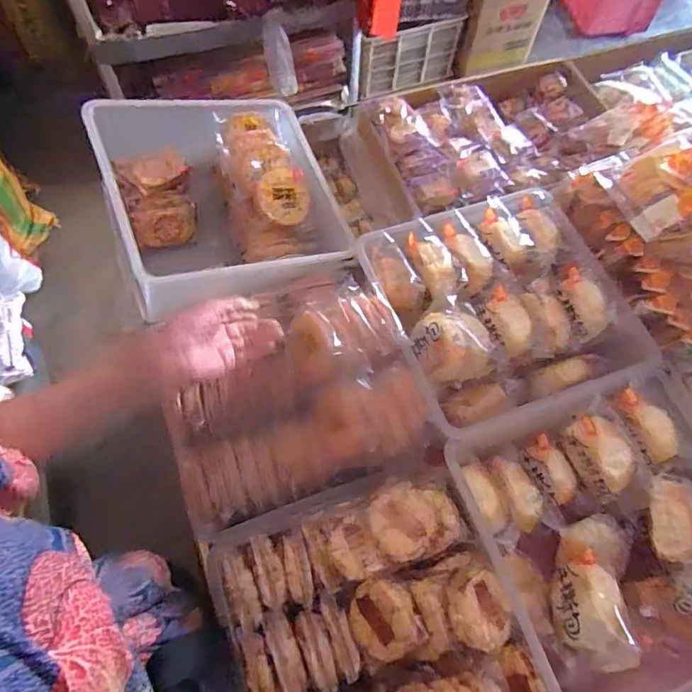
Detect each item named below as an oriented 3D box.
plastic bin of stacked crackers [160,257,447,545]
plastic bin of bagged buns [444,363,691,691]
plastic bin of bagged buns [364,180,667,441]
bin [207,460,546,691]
[{"bbox_3d":[-0.073,0.053,0.605,0.298,0.110,0.285,-20,66,-11],"label":"plastic bin of stacked crackers"},{"bbox_3d":[0.294,0.207,0.558,0.300,0.098,0.298,-17,66,-10],"label":"plastic bin of bagged buns"},{"bbox_3d":[0.196,-0.052,0.653,0.295,0.099,0.297,-19,66,-11],"label":"plastic bin of bagged buns"},{"bbox_3d":[0.021,0.299,0.518,0.286,0.120,0.286,-18,66,-11],"label":"bin"}]

